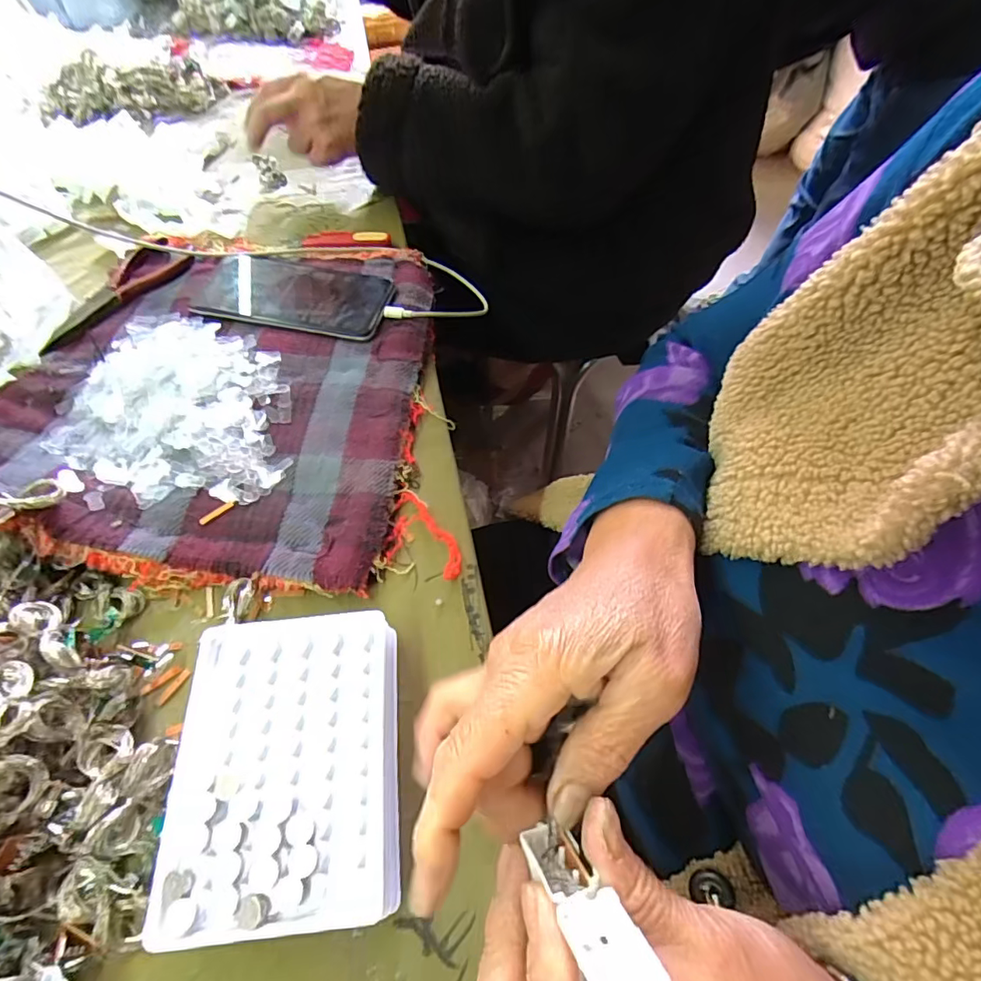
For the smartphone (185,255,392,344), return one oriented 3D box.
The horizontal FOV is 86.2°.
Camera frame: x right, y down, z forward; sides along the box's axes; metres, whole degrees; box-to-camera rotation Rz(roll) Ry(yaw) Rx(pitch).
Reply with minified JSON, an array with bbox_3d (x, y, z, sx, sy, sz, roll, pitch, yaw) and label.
[{"bbox_3d":[-0.174,-0.175,0.453,0.177,0.010,0.088,12,58,6],"label":"smartphone"}]

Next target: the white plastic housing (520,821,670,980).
[{"bbox_3d":[0.028,0.123,0.156,0.019,0.011,0.056,-23,17,-16],"label":"white plastic housing"}]

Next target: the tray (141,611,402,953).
[{"bbox_3d":[-0.096,0.127,0.250,0.101,0.026,0.130,-4,57,-5],"label":"tray"}]

